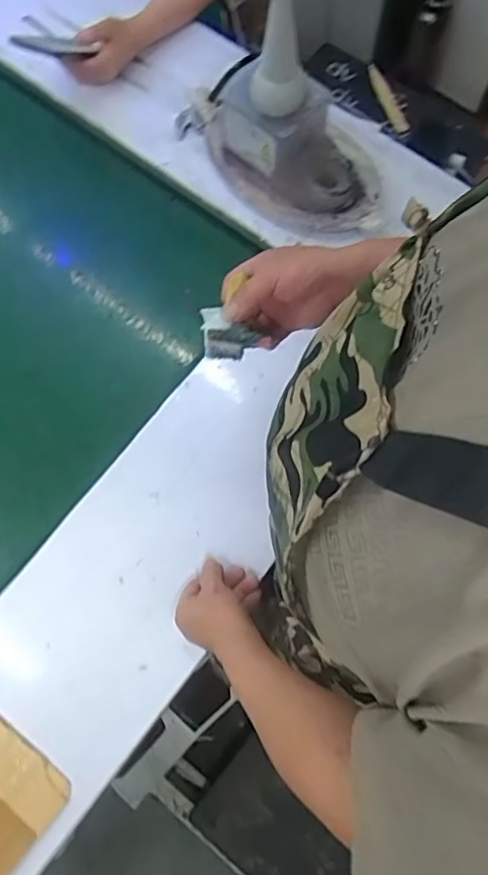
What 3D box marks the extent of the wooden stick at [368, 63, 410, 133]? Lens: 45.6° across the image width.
[{"bbox_3d":[0.257,-0.604,1.031,0.022,0.015,0.146,-20,75,-4],"label":"wooden stick"}]

